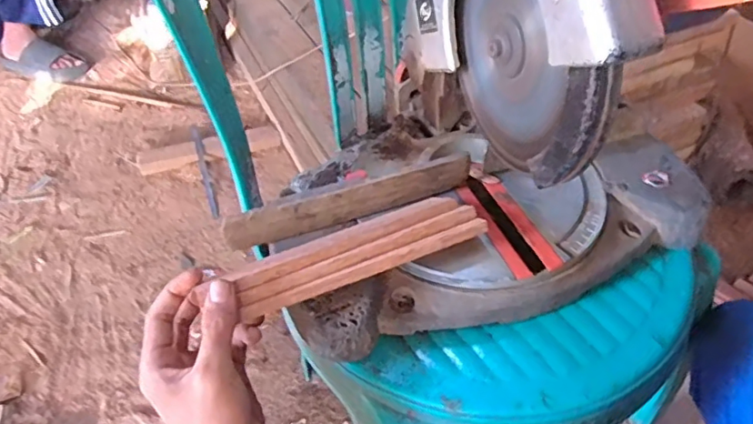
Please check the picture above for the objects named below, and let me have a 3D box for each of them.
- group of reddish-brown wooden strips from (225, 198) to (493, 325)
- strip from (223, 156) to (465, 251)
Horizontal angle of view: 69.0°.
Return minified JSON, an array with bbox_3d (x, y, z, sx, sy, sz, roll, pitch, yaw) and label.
[{"bbox_3d":[-0.011,0.028,0.424,0.197,0.017,0.052,-20,57,-20],"label":"group of reddish-brown wooden strips"},{"bbox_3d":[-0.020,-0.009,0.468,0.215,0.033,0.013,-15,45,-11],"label":"strip"}]

